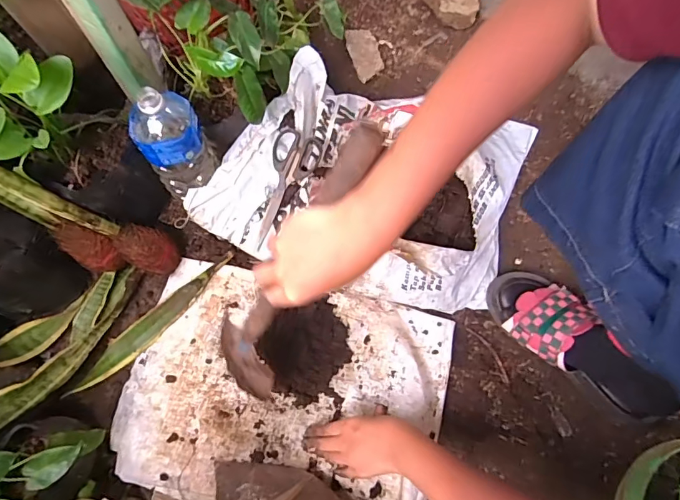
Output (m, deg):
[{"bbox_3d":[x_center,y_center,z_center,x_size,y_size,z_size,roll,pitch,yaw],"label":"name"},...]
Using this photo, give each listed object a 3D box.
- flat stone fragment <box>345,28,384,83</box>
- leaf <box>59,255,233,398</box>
[{"bbox_3d":[0.046,-0.377,0.855,0.058,0.026,0.111,-15,70,-5],"label":"flat stone fragment"},{"bbox_3d":[-0.278,0.110,0.676,0.291,0.030,0.040,-36,73,-12],"label":"leaf"}]

